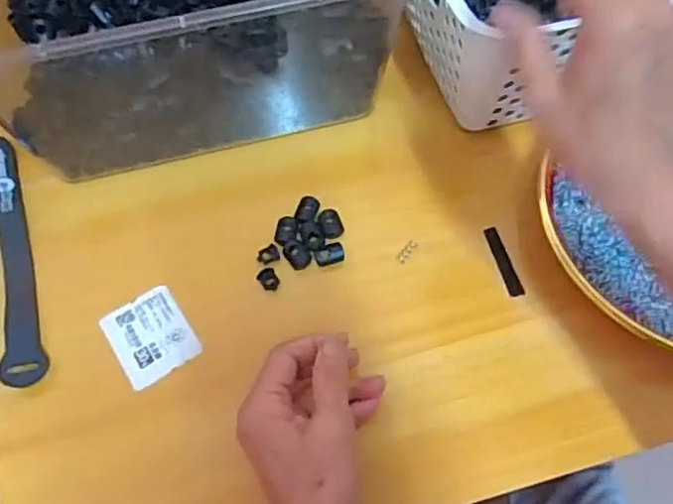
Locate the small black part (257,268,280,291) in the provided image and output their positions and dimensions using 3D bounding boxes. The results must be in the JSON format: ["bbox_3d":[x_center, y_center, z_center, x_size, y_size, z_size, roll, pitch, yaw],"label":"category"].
[{"bbox_3d":[-0.046,0.018,0.422,0.013,0.004,0.016,-40,68,-17],"label":"small black part"}]

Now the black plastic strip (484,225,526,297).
[{"bbox_3d":[0.116,0.006,0.428,0.010,0.004,0.053,-14,64,-5],"label":"black plastic strip"}]

